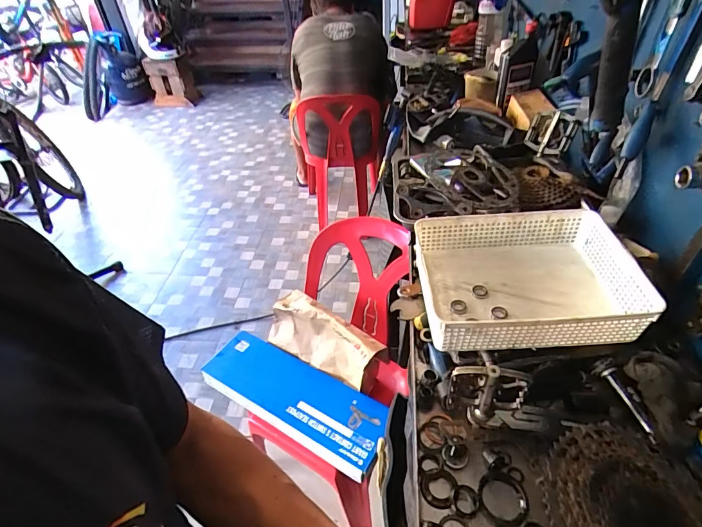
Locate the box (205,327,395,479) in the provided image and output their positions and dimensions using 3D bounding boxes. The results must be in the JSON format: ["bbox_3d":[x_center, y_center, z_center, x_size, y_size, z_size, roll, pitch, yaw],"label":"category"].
[{"bbox_3d":[-0.145,0.338,1.054,0.504,0.038,0.186,20,47,23],"label":"box"}]

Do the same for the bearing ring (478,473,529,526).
[{"bbox_3d":[0.193,0.295,0.518,0.058,0.012,0.064,15,45,19],"label":"bearing ring"}]

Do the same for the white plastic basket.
[{"bbox_3d":[0.289,0.025,0.699,0.331,0.089,0.253,-2,42,2],"label":"white plastic basket"}]

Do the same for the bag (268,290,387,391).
[{"bbox_3d":[-0.075,0.201,1.103,0.331,0.167,0.065,22,23,26],"label":"bag"}]

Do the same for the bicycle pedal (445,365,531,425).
[{"bbox_3d":[0.180,0.174,0.551,0.094,0.129,0.035,12,45,16],"label":"bicycle pedal"}]

